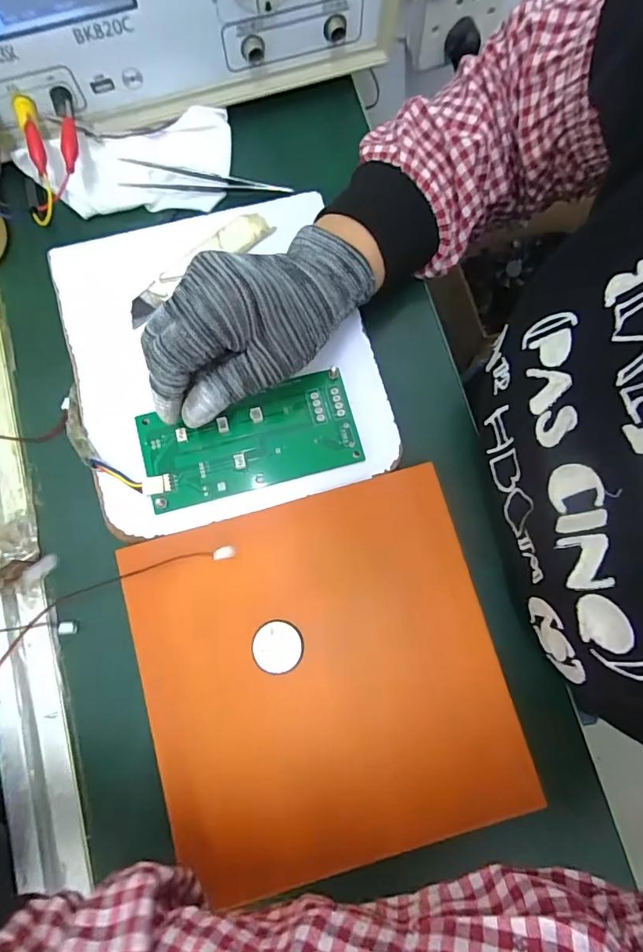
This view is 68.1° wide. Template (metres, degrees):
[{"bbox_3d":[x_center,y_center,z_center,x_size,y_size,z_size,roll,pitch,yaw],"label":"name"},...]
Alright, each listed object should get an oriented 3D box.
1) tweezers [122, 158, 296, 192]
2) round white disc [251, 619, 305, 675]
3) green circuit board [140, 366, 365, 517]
[{"bbox_3d":[-0.083,-0.215,0.342,0.118,0.012,0.018,1,80,0],"label":"tweezers"},{"bbox_3d":[-0.025,0.098,0.275,0.029,0.004,0.029,0,80,0],"label":"round white disc"},{"bbox_3d":[-0.045,-0.023,0.302,0.134,0.008,0.063,-17,79,-6],"label":"green circuit board"}]

